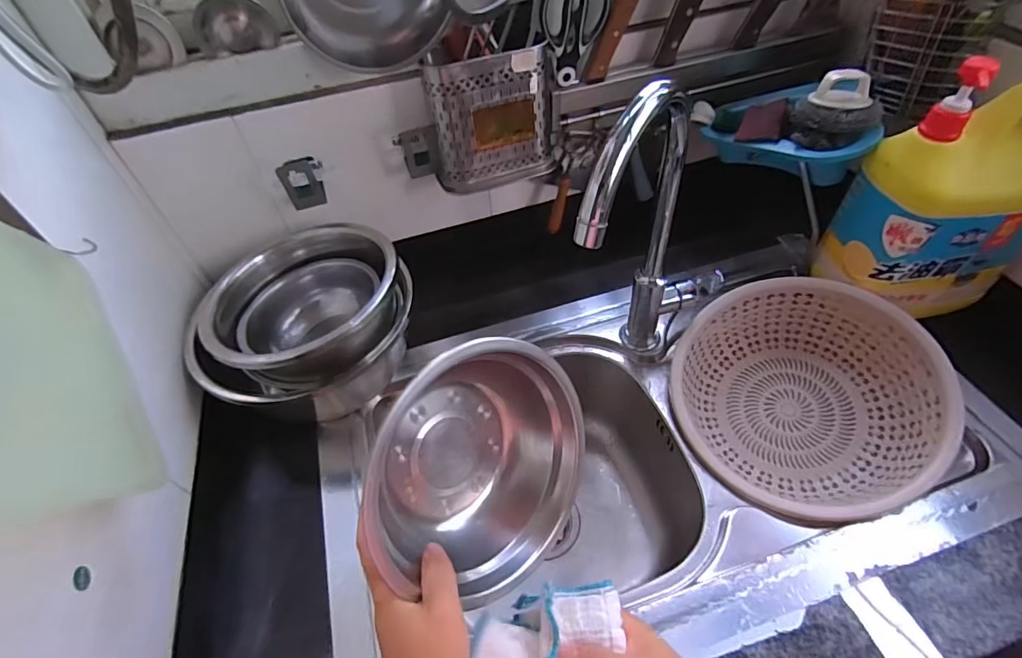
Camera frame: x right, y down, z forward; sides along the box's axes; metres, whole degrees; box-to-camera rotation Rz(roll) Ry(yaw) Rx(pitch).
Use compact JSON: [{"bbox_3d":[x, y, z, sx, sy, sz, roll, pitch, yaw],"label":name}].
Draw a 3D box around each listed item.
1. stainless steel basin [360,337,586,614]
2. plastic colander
[{"bbox_3d":[-0.021,0.097,0.391,0.154,0.186,0.078,-25,13,-37],"label":"stainless steel basin"},{"bbox_3d":[0.364,0.090,0.638,0.299,0.115,0.298,-7,63,14],"label":"plastic colander"}]

